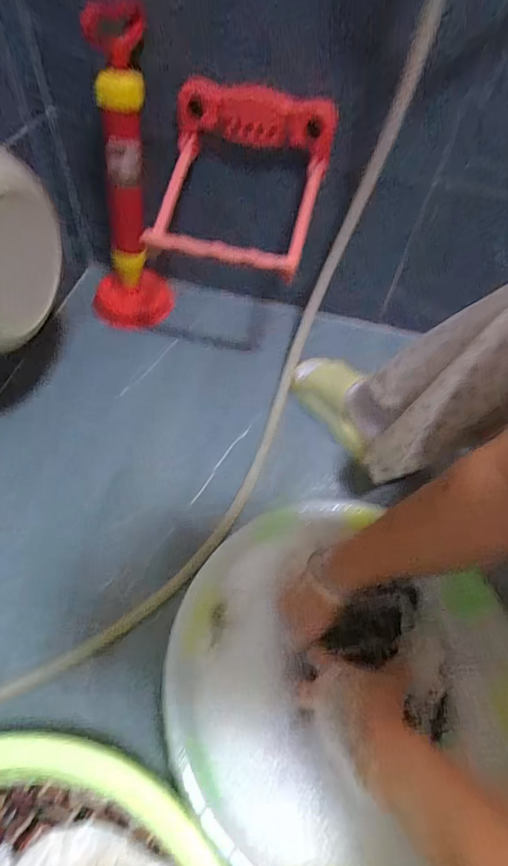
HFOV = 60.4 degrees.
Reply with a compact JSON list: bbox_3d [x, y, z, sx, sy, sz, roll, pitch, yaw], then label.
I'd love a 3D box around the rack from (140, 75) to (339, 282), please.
[{"bbox_3d":[-0.018,-0.364,0.603,0.245,0.138,0.272,8,56,0],"label":"rack"}]

